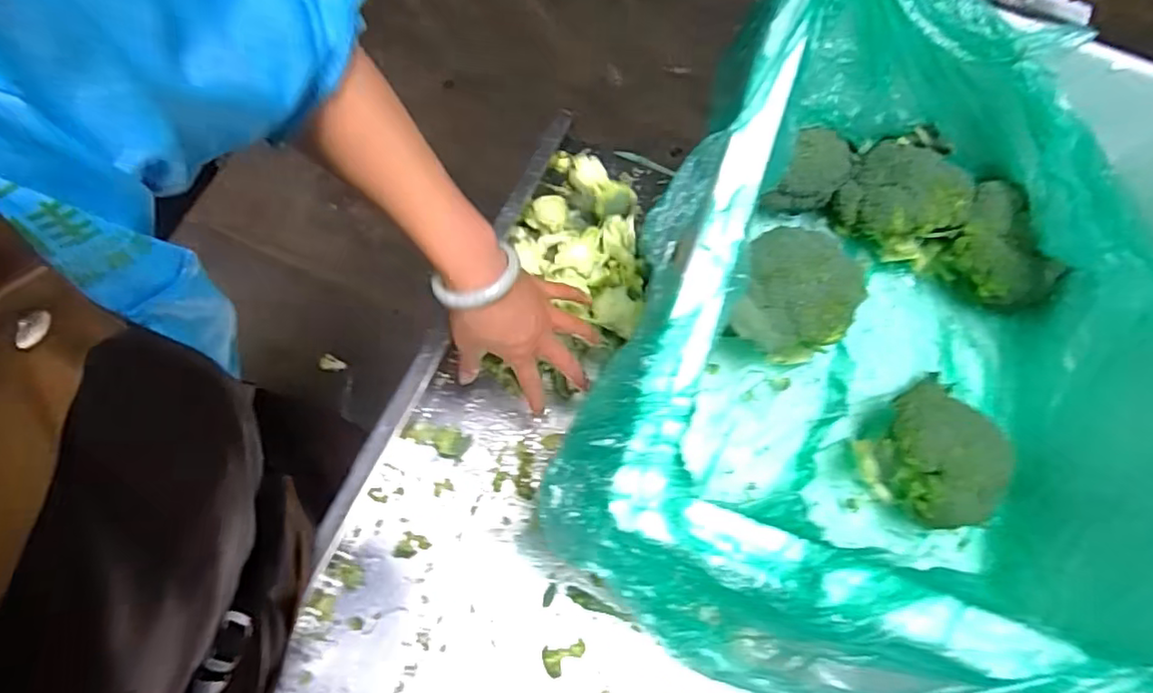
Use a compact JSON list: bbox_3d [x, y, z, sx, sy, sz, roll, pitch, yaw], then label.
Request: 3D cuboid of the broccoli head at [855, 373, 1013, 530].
[{"bbox_3d":[0.331,0.106,0.557,0.098,0.086,0.114,-37,75,-20],"label":"broccoli head"}]

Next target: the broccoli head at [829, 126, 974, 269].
[{"bbox_3d":[0.349,-0.155,0.654,0.122,0.092,0.099,39,68,11],"label":"broccoli head"}]

